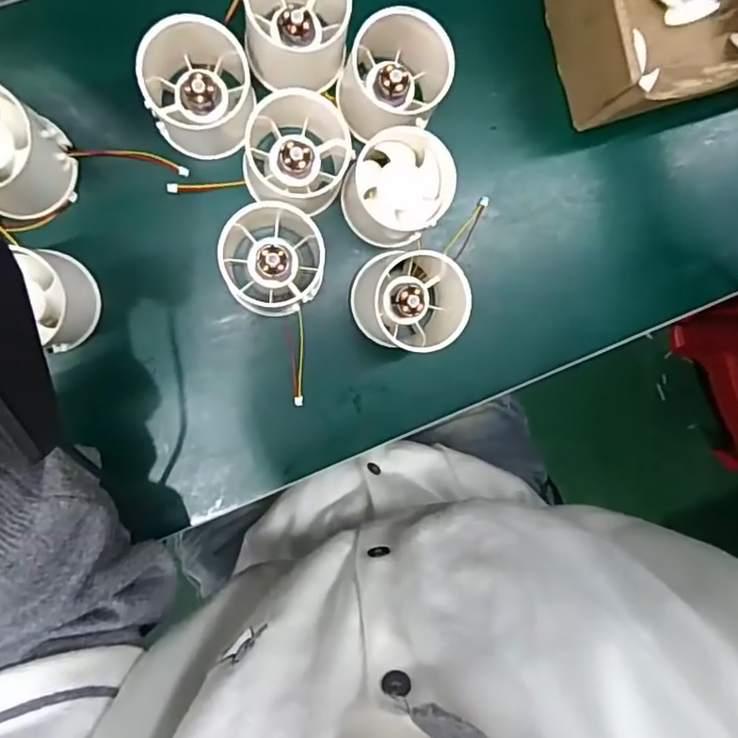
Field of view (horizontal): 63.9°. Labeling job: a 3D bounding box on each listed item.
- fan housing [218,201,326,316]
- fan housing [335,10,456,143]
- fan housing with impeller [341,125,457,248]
[{"bbox_3d":[-0.053,-0.062,0.324,0.056,0.036,0.063,-20,96,-6],"label":"fan housing"},{"bbox_3d":[0.016,-0.158,0.320,0.057,0.057,0.062,0,94,-8],"label":"fan housing"},{"bbox_3d":[0.015,-0.099,0.330,0.053,0.041,0.057,0,94,-8],"label":"fan housing with impeller"}]

